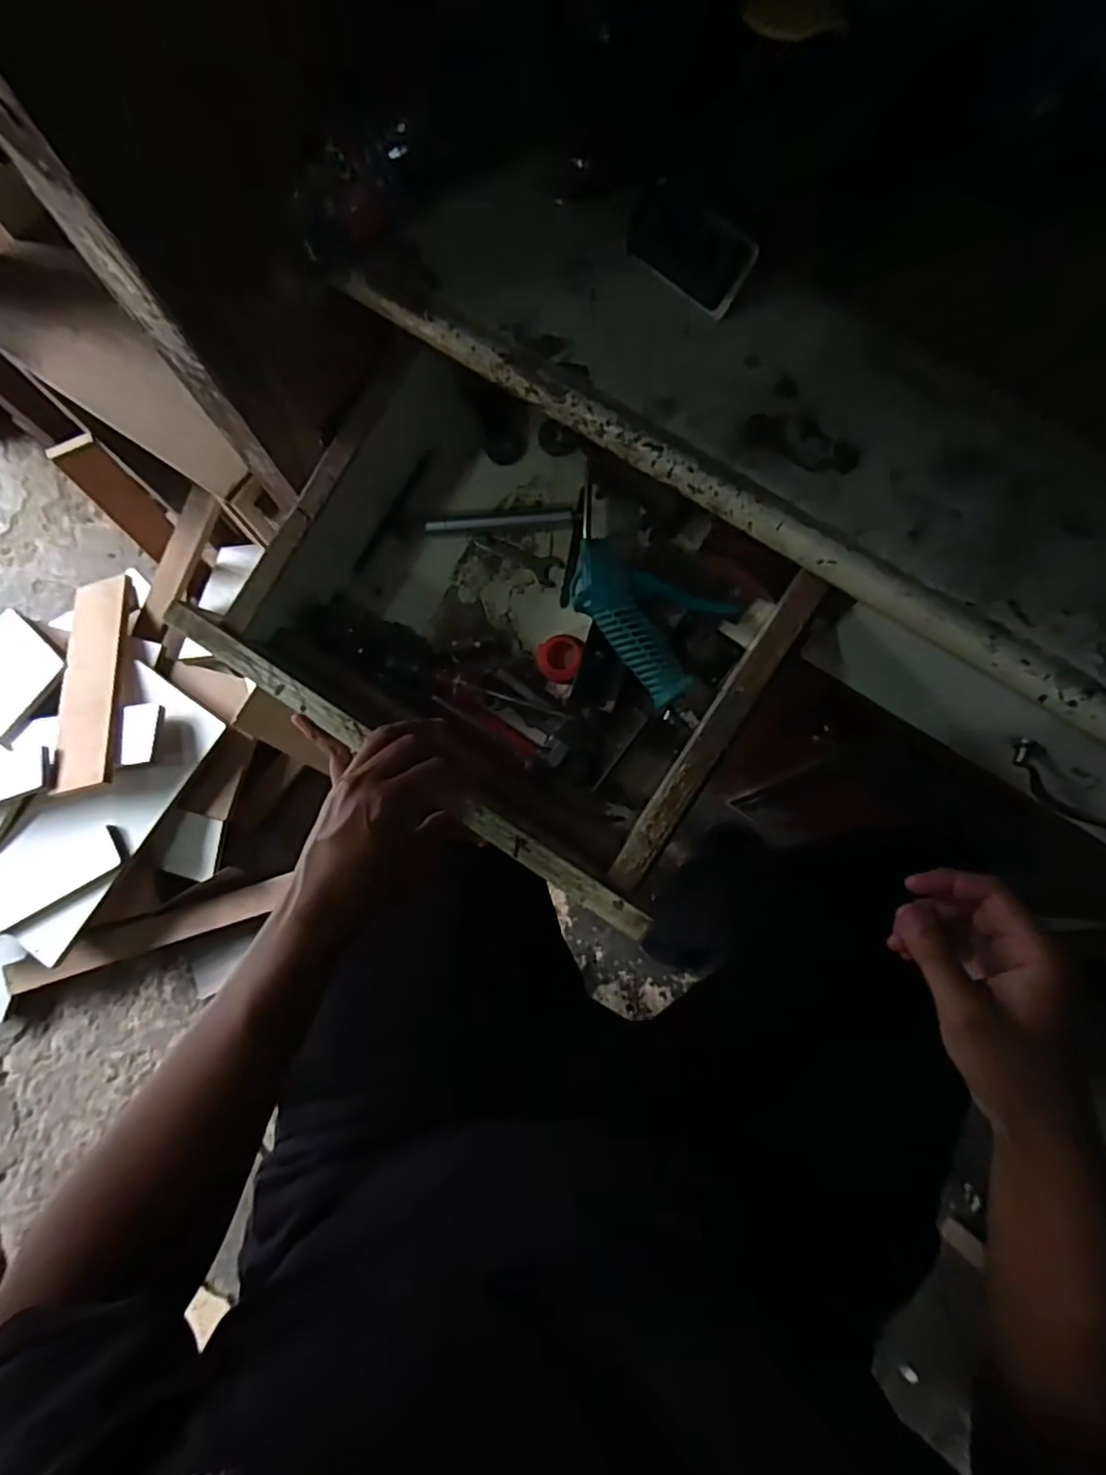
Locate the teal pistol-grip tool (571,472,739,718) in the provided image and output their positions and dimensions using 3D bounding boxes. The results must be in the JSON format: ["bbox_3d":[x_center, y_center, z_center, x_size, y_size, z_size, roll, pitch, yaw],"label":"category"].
[{"bbox_3d":[0.063,-0.111,0.495,0.084,0.026,0.167,-39,82,-7],"label":"teal pistol-grip tool"}]

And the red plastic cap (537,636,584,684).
[{"bbox_3d":[0.005,-0.064,0.516,0.035,0.016,0.042,15,79,3],"label":"red plastic cap"}]

